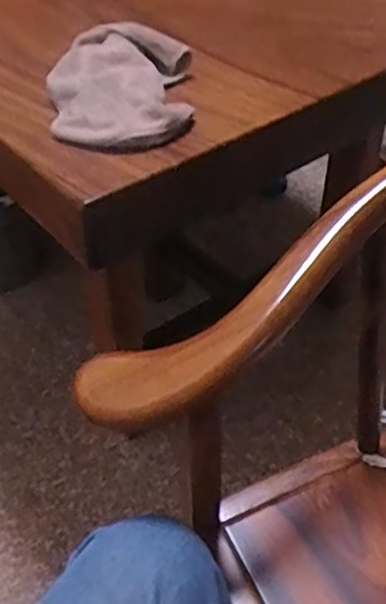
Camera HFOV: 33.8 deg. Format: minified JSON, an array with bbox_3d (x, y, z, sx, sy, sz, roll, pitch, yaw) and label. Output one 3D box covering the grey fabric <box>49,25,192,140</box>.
[{"bbox_3d":[-0.064,-0.195,0.560,0.123,0.030,0.171,-3,44,-2],"label":"grey fabric"}]

